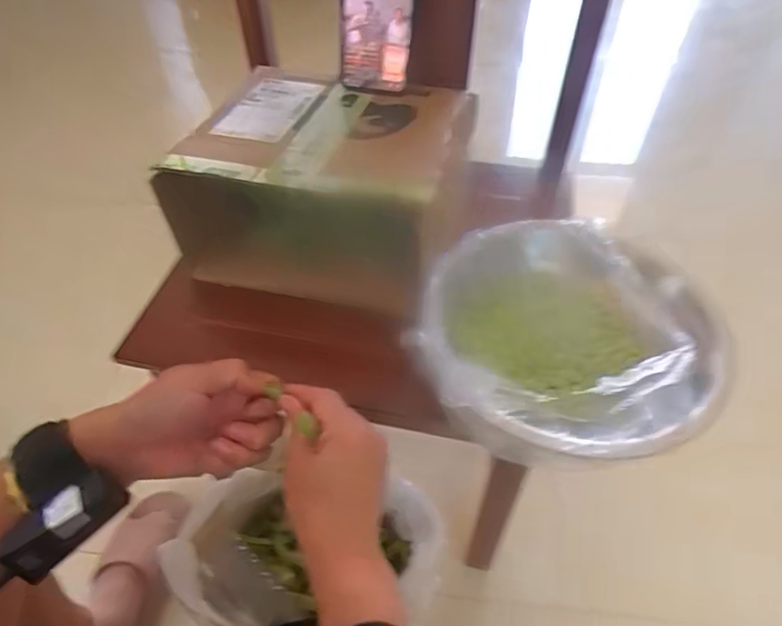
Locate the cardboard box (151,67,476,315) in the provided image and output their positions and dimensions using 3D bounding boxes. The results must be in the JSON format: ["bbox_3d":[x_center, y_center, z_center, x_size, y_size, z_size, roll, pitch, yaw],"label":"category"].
[{"bbox_3d":[-0.072,-0.148,0.582,0.281,0.129,0.250,14,52,11],"label":"cardboard box"}]

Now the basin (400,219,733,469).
[{"bbox_3d":[0.147,0.012,0.471,0.244,0.063,0.260,0,51,0],"label":"basin"}]

